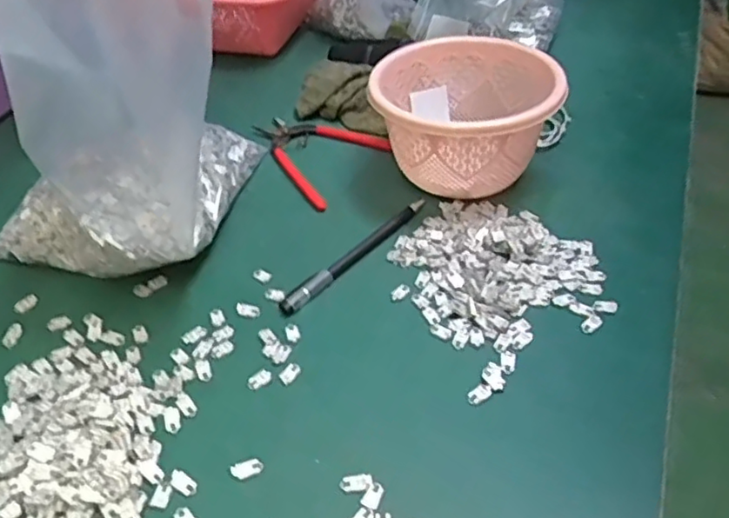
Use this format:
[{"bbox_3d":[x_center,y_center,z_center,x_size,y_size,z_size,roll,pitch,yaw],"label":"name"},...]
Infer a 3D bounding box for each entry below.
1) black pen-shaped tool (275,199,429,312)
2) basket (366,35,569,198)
[{"bbox_3d":[-0.006,-0.008,0.467,0.015,0.009,0.152,29,51,29],"label":"black pen-shaped tool"},{"bbox_3d":[0.082,-0.113,0.509,0.140,0.081,0.142,-1,43,1],"label":"basket"}]

